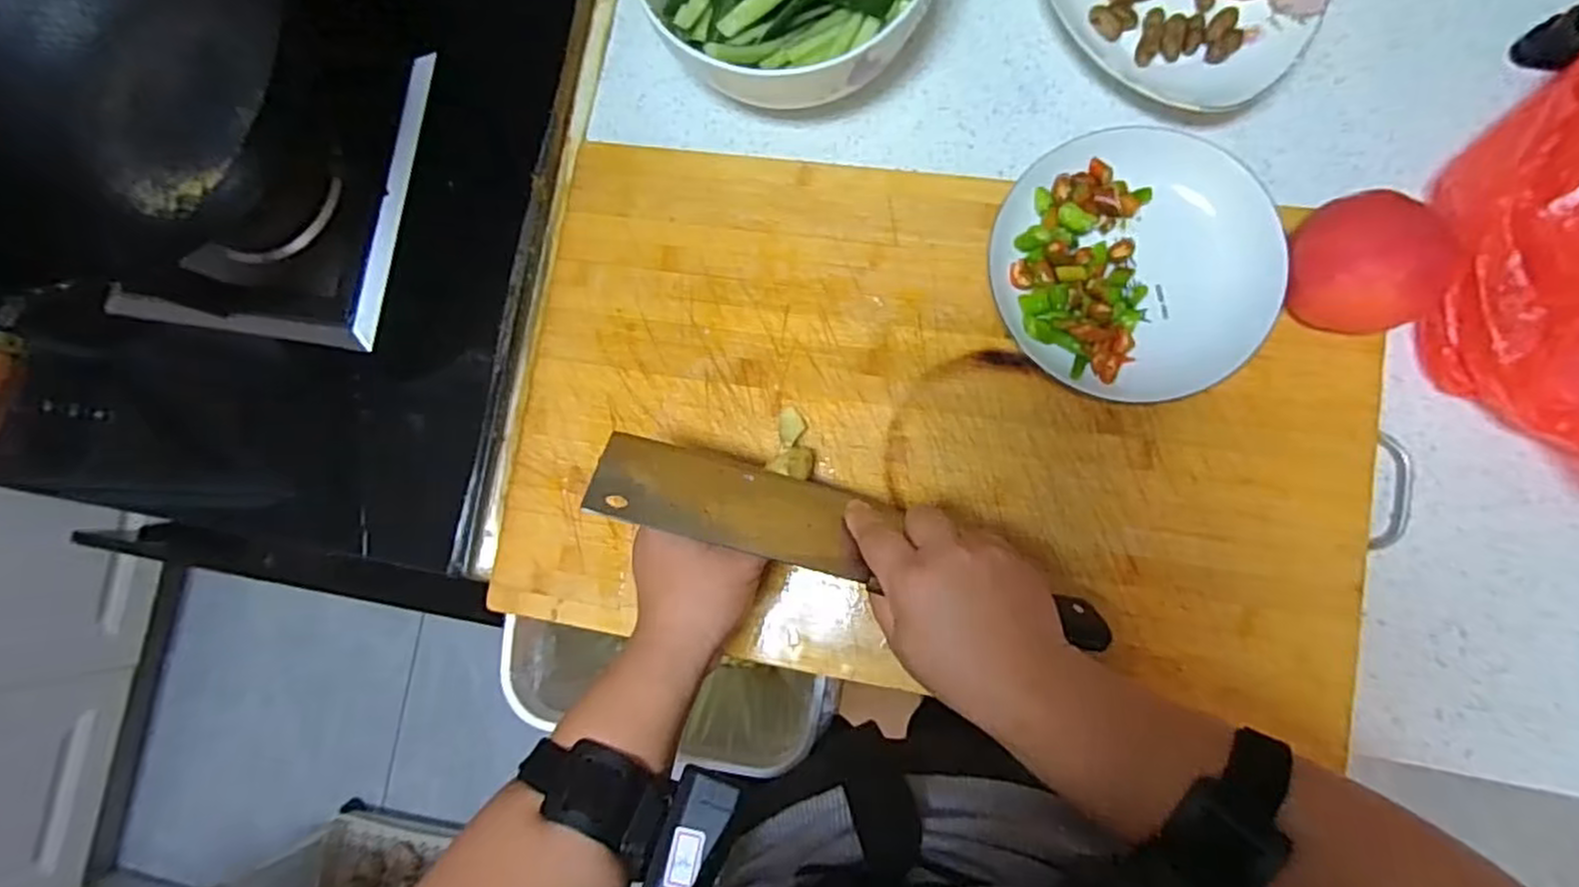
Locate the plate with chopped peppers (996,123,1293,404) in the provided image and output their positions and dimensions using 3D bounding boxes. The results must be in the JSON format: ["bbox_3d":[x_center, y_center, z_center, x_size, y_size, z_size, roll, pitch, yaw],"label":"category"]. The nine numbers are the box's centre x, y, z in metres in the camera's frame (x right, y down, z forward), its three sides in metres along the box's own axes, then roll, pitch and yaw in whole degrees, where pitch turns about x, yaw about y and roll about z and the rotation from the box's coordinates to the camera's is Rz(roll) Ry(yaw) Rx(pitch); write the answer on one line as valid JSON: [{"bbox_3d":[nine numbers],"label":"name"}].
[{"bbox_3d":[0.218,-0.114,0.469,0.164,0.035,0.172,0,85,6],"label":"plate with chopped peppers"}]

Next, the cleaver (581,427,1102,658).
[{"bbox_3d":[0.034,0.058,0.407,0.287,0.092,0.023,18,116,-3],"label":"cleaver"}]

